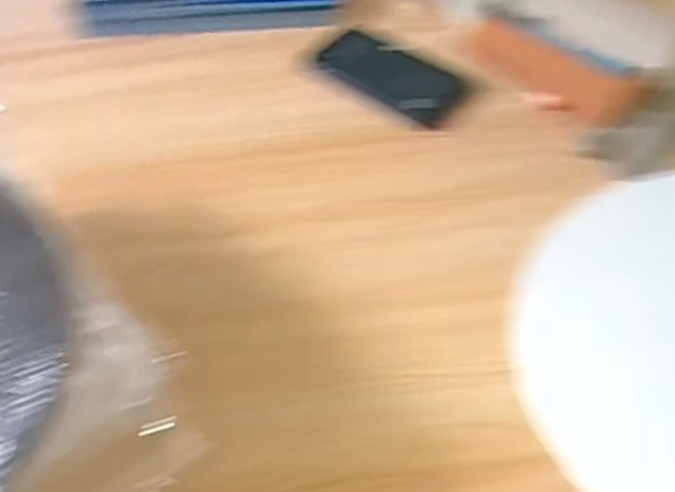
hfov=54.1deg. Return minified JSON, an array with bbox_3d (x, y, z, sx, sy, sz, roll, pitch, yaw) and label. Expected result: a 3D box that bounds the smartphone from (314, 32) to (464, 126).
[{"bbox_3d":[0.052,-0.157,0.611,0.140,0.009,0.079,34,60,24],"label":"smartphone"}]

